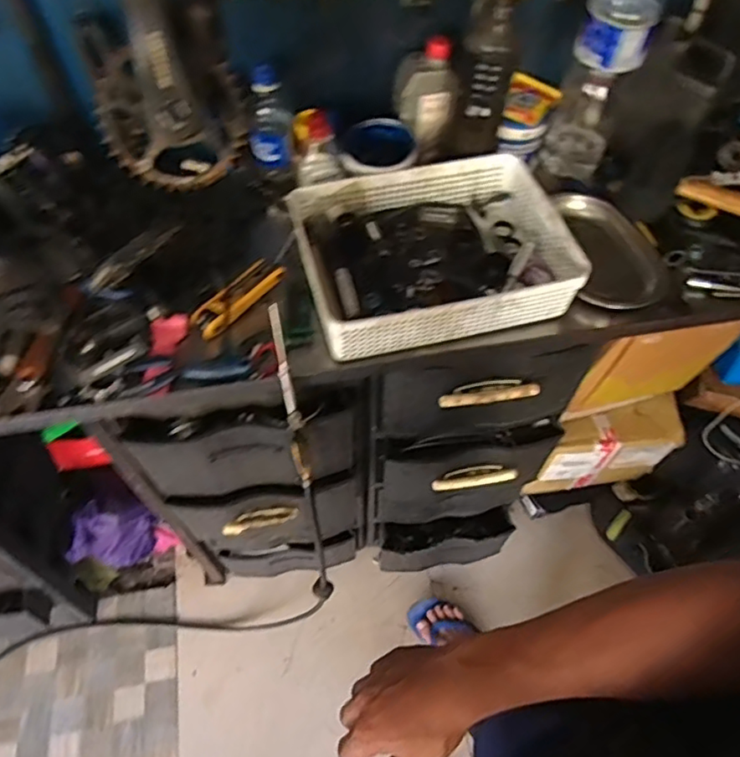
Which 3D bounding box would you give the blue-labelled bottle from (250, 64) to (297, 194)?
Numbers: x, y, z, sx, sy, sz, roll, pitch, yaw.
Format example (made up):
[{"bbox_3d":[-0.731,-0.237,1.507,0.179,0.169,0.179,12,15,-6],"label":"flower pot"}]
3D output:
[{"bbox_3d":[-0.144,-0.363,0.860,0.061,0.162,0.071,-10,59,-7],"label":"blue-labelled bottle"}]

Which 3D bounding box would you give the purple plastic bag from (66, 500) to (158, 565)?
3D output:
[{"bbox_3d":[-0.552,0.346,1.274,0.089,0.247,0.148,25,61,14],"label":"purple plastic bag"}]

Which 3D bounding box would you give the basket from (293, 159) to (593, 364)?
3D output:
[{"bbox_3d":[0.079,-0.168,0.784,0.330,0.080,0.249,-13,59,-9],"label":"basket"}]

